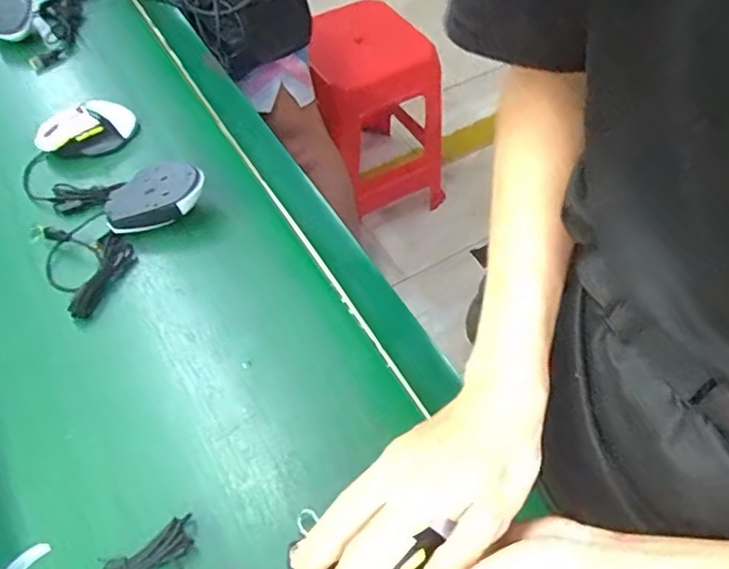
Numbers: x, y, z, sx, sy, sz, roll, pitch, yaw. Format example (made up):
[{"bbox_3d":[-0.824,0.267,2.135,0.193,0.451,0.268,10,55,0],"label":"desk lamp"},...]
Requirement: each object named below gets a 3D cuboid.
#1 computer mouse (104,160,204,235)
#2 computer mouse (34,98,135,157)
[{"bbox_3d":[-0.243,-0.100,0.675,0.116,0.043,0.076,-16,59,-12],"label":"computer mouse"},{"bbox_3d":[-0.355,-0.201,0.751,0.119,0.043,0.061,-30,61,-24],"label":"computer mouse"}]

